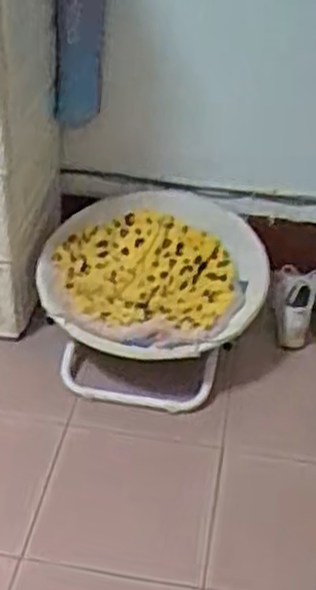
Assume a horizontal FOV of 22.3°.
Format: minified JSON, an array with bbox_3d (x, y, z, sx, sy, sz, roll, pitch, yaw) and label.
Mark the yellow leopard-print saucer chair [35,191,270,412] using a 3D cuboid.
[{"bbox_3d":[-0.003,-0.006,1.667,0.414,0.232,0.449,2,37,-2],"label":"yellow leopard-print saucer chair"}]

